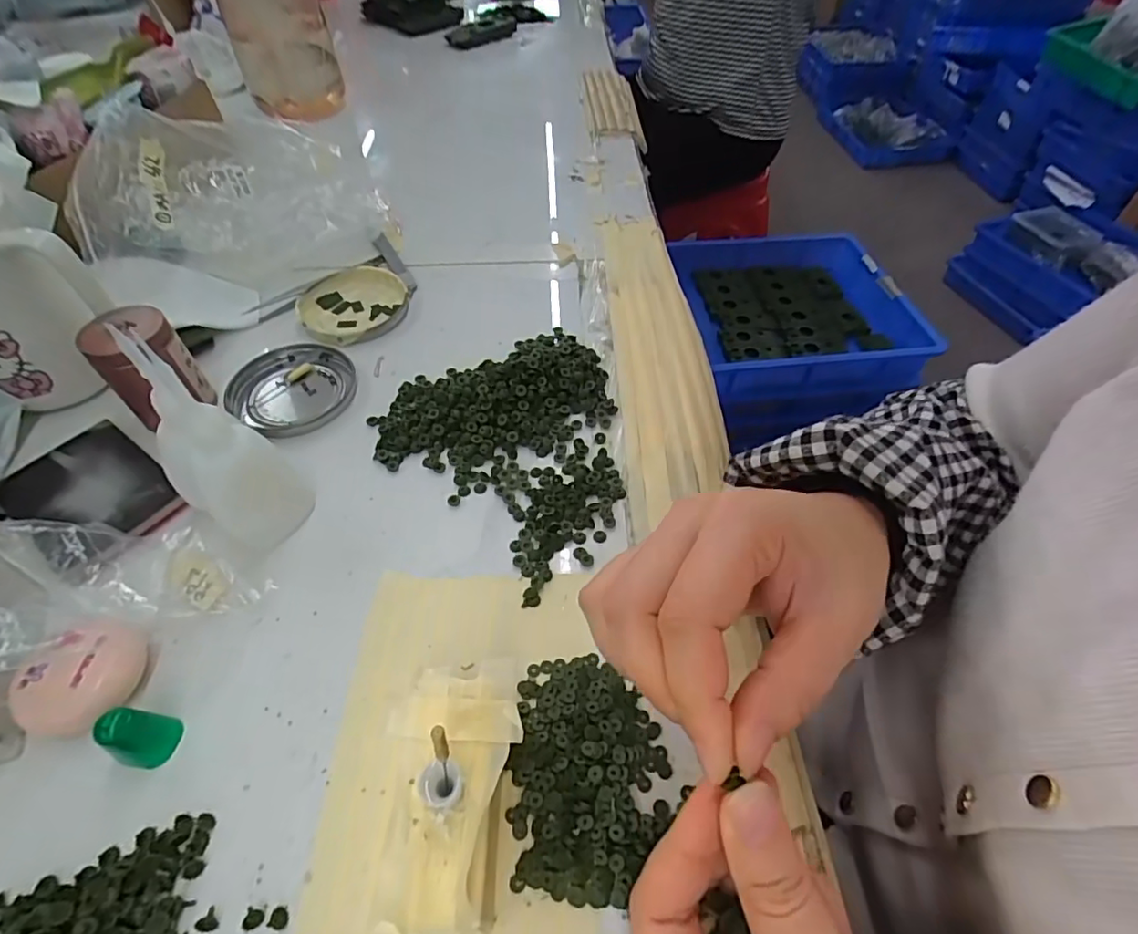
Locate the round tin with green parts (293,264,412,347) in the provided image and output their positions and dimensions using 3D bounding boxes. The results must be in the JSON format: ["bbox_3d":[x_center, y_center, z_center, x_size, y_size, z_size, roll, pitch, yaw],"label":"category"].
[{"bbox_3d":[-0.162,-0.122,0.428,0.078,0.014,0.077,0,51,0],"label":"round tin with green parts"}]

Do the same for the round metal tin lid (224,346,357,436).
[{"bbox_3d":[-0.182,-0.054,0.375,0.075,0.008,0.076,0,51,0],"label":"round metal tin lid"}]

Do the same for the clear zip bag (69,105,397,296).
[{"bbox_3d":[-0.254,-0.211,0.443,0.210,0.091,0.117,-17,53,-13],"label":"clear zip bag"}]

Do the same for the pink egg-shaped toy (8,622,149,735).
[{"bbox_3d":[-0.208,0.091,0.243,0.033,0.024,0.048,33,58,23],"label":"pink egg-shaped toy"}]

